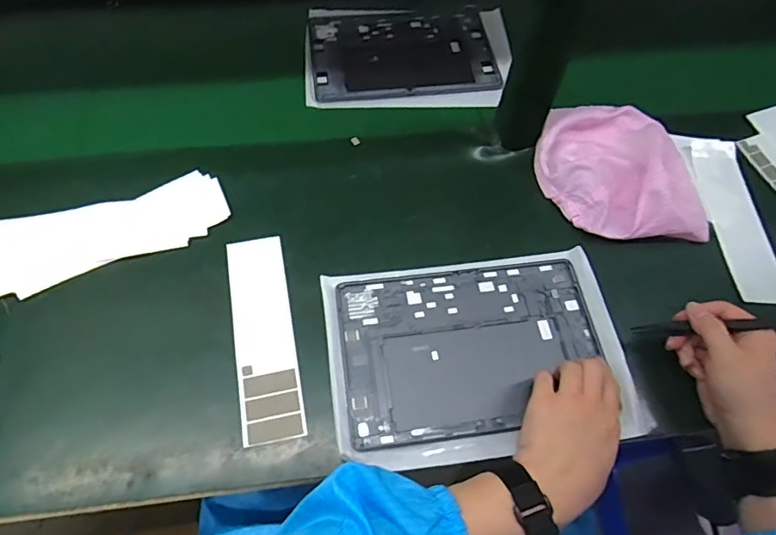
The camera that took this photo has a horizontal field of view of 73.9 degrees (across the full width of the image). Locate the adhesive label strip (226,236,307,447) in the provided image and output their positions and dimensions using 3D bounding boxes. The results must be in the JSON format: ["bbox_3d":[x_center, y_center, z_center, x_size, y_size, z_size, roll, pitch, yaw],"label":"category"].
[{"bbox_3d":[-0.125,0.065,0.521,0.058,0.004,0.216,-10,62,-8],"label":"adhesive label strip"}]

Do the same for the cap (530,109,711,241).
[{"bbox_3d":[0.280,-0.113,0.606,0.178,0.060,0.187,1,60,-2],"label":"cap"}]

